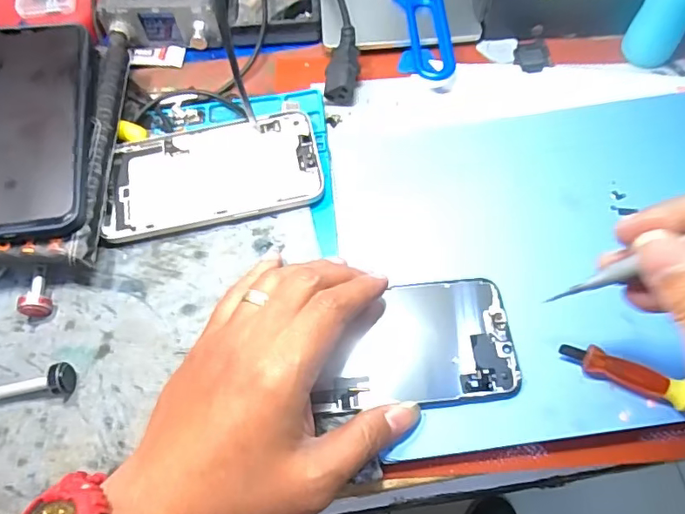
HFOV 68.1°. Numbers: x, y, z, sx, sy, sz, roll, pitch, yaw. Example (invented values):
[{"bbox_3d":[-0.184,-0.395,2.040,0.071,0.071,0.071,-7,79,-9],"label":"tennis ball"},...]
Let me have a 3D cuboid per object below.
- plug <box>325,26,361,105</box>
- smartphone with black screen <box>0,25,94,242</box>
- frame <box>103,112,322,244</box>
[{"bbox_3d":[0.000,-0.140,0.367,0.023,0.023,0.058,1,64,3],"label":"plug"},{"bbox_3d":[-0.202,-0.084,0.321,0.080,0.006,0.155,-4,69,-11],"label":"smartphone with black screen"},{"bbox_3d":[-0.086,-0.054,0.335,0.138,0.010,0.070,-11,64,-3],"label":"frame"}]

